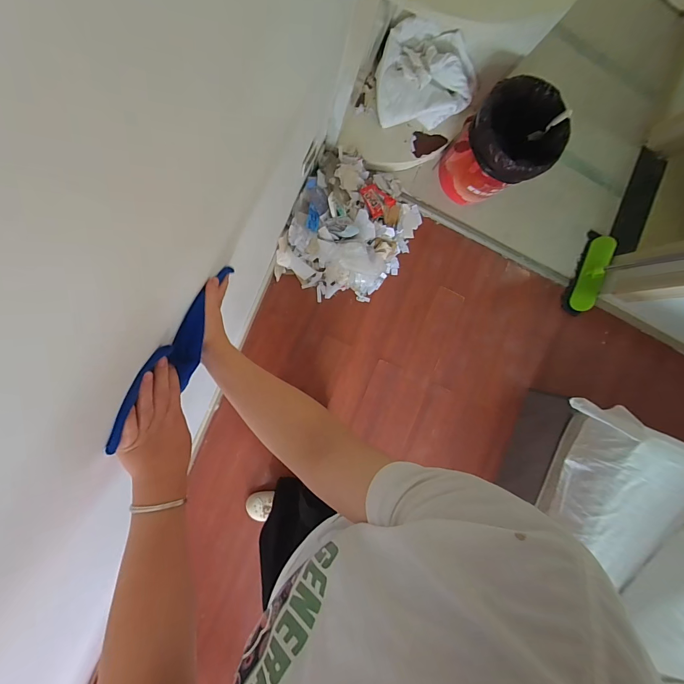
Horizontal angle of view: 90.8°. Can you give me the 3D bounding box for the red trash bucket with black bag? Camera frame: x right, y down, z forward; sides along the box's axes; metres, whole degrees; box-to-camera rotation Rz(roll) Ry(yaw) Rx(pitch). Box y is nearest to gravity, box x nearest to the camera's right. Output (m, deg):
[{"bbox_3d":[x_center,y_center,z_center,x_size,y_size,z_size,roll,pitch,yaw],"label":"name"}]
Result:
[{"bbox_3d":[0.573,-0.715,1.272,0.304,0.372,0.293,0,92,-12],"label":"red trash bucket with black bag"}]

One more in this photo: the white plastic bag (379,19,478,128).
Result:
[{"bbox_3d":[0.305,-0.972,1.232,0.332,0.179,0.278,-5,93,-11],"label":"white plastic bag"}]

